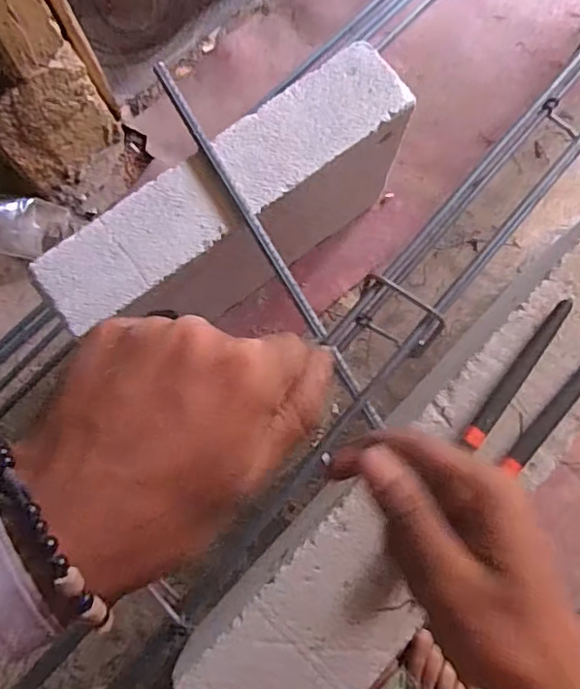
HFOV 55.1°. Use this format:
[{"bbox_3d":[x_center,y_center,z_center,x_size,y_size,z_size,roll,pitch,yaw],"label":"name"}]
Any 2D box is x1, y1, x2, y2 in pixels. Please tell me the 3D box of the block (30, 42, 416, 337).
[{"bbox_3d":[-0.041,-0.119,0.545,0.338,0.203,0.072,-37,82,-6],"label":"block"}]

